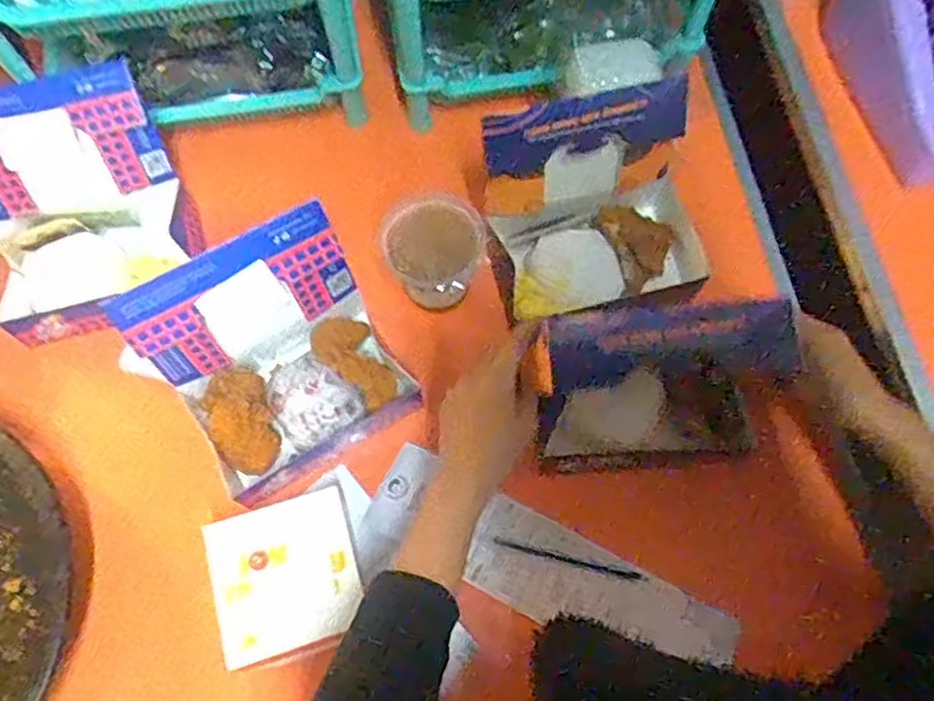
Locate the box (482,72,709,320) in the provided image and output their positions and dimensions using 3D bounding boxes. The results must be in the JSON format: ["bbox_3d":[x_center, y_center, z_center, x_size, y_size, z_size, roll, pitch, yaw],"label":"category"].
[{"bbox_3d":[0.120,-0.125,0.634,0.186,0.139,0.140,-12,70,-5],"label":"box"}]

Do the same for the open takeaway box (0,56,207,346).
[{"bbox_3d":[-0.346,-0.128,0.626,0.174,0.134,0.176,-17,70,-7],"label":"open takeaway box"}]

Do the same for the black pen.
[{"bbox_3d":[0.085,0.176,0.592,0.126,0.004,0.008,13,70,5],"label":"black pen"}]

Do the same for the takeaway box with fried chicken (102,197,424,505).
[{"bbox_3d":[-0.162,0.009,0.574,0.197,0.150,0.164,-32,73,-12],"label":"takeaway box with fried chicken"}]

